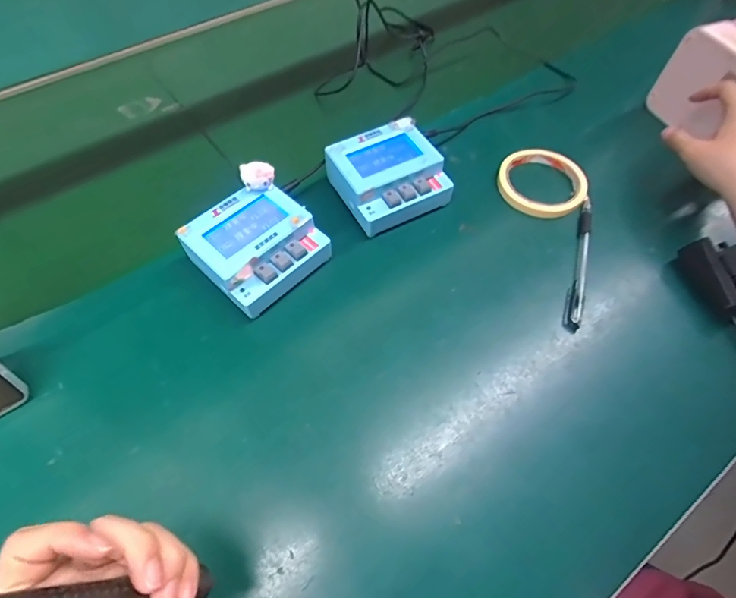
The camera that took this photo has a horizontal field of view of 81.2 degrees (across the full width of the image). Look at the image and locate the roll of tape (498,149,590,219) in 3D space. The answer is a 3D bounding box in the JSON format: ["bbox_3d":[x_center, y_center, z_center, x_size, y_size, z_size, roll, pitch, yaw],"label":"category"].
[{"bbox_3d":[0.191,-0.127,0.470,0.090,0.017,0.089,-1,58,1],"label":"roll of tape"}]

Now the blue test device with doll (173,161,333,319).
[{"bbox_3d":[-0.103,-0.051,0.399,0.102,0.071,0.107,39,66,22],"label":"blue test device with doll"}]

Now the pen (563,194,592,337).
[{"bbox_3d":[0.208,-0.039,0.418,0.014,0.013,0.154,16,60,11],"label":"pen"}]

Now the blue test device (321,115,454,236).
[{"bbox_3d":[0.020,-0.128,0.453,0.103,0.051,0.095,-26,61,-14],"label":"blue test device"}]

